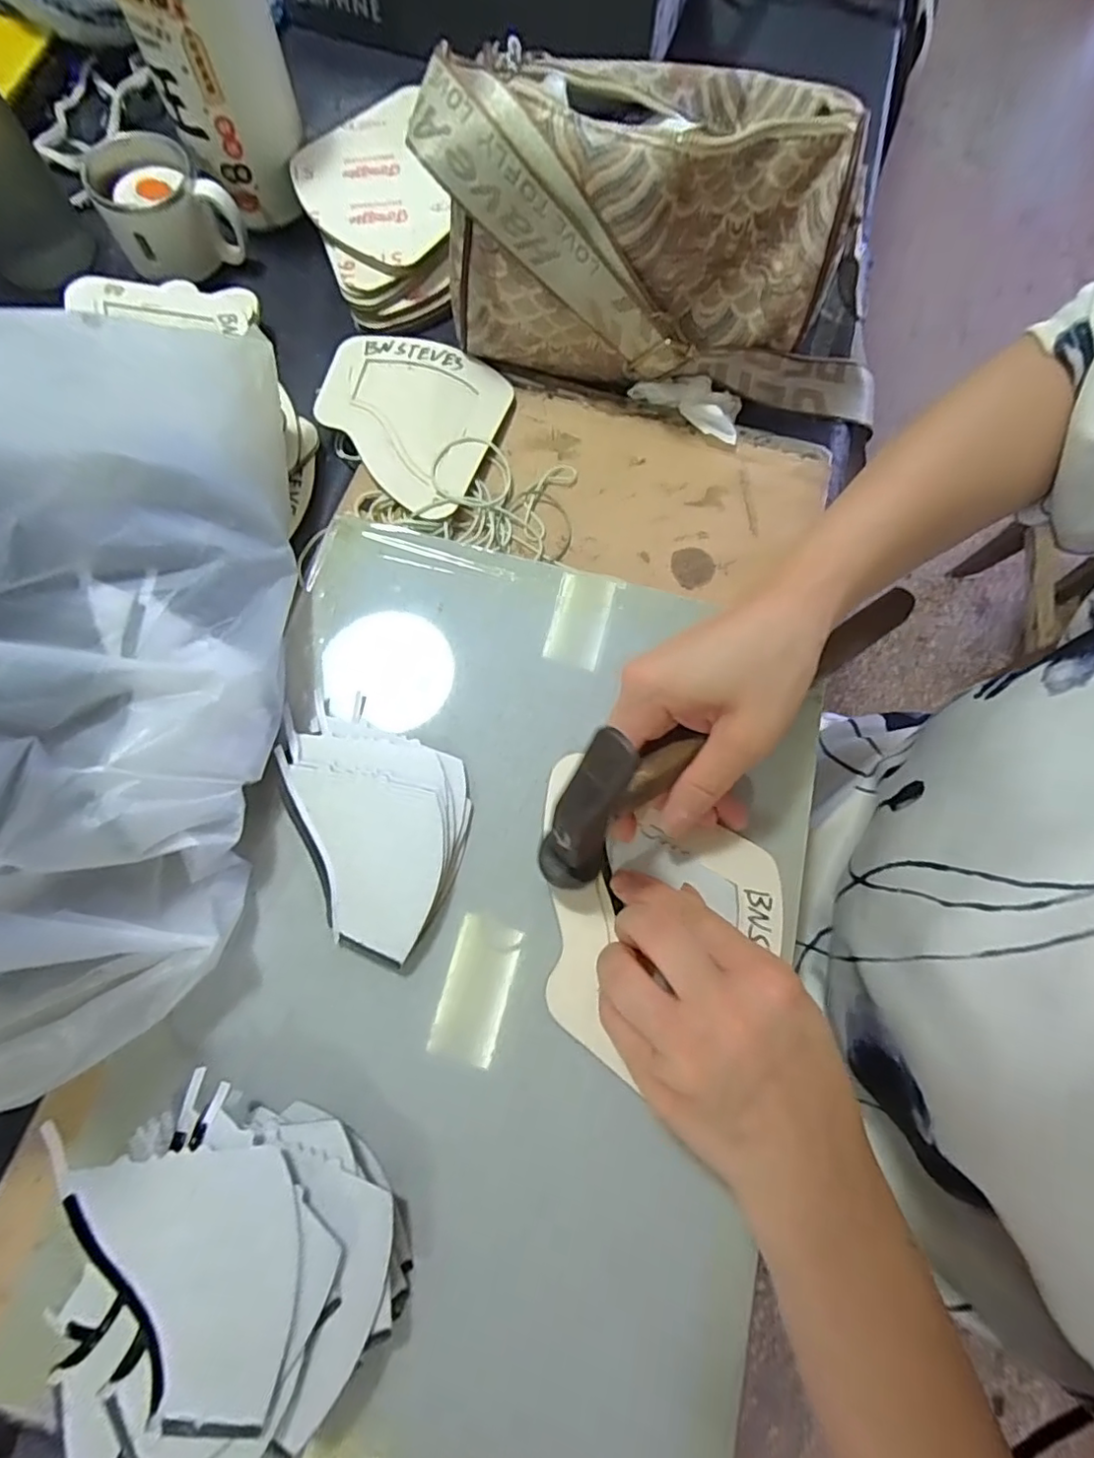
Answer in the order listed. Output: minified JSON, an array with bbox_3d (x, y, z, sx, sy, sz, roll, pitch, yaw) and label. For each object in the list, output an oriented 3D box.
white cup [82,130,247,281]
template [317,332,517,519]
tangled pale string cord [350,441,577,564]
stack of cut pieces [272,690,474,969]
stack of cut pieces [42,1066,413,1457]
[{"bbox_3d":[-0.261,-0.357,0.403,0.077,0.050,0.070,1,74,-3],"label":"white cup"},{"bbox_3d":[-0.091,-0.198,0.374,0.117,0.005,0.129,16,69,5],"label":"template"},{"bbox_3d":[-0.048,-0.143,0.359,0.126,0.020,0.069,10,74,-1],"label":"tangled pale string cord"},{"bbox_3d":[-0.089,0.042,0.280,0.108,0.018,0.092,32,75,6],"label":"stack of cut pieces"},{"bbox_3d":[-0.124,0.203,0.220,0.136,0.045,0.110,19,75,4],"label":"stack of cut pieces"}]

